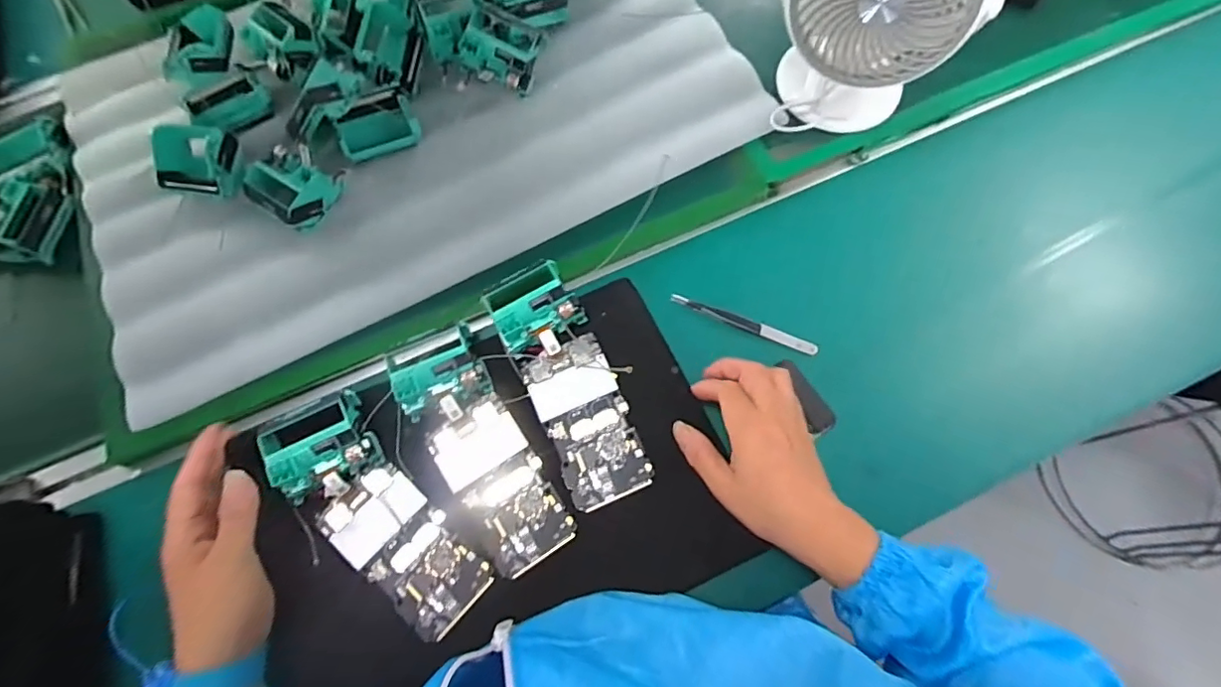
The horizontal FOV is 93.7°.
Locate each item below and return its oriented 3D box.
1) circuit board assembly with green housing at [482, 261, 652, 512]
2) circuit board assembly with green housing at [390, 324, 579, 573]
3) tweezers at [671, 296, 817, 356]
[{"bbox_3d":[-0.032,0.030,0.446,0.067,0.035,0.186,-24,71,-6],"label":"circuit board assembly with green housing"},{"bbox_3d":[-0.103,0.075,0.433,0.067,0.044,0.190,-30,72,-8],"label":"circuit board assembly with green housing"},{"bbox_3d":[0.113,-0.017,0.488,0.127,0.010,0.011,23,72,10],"label":"tweezers"}]

